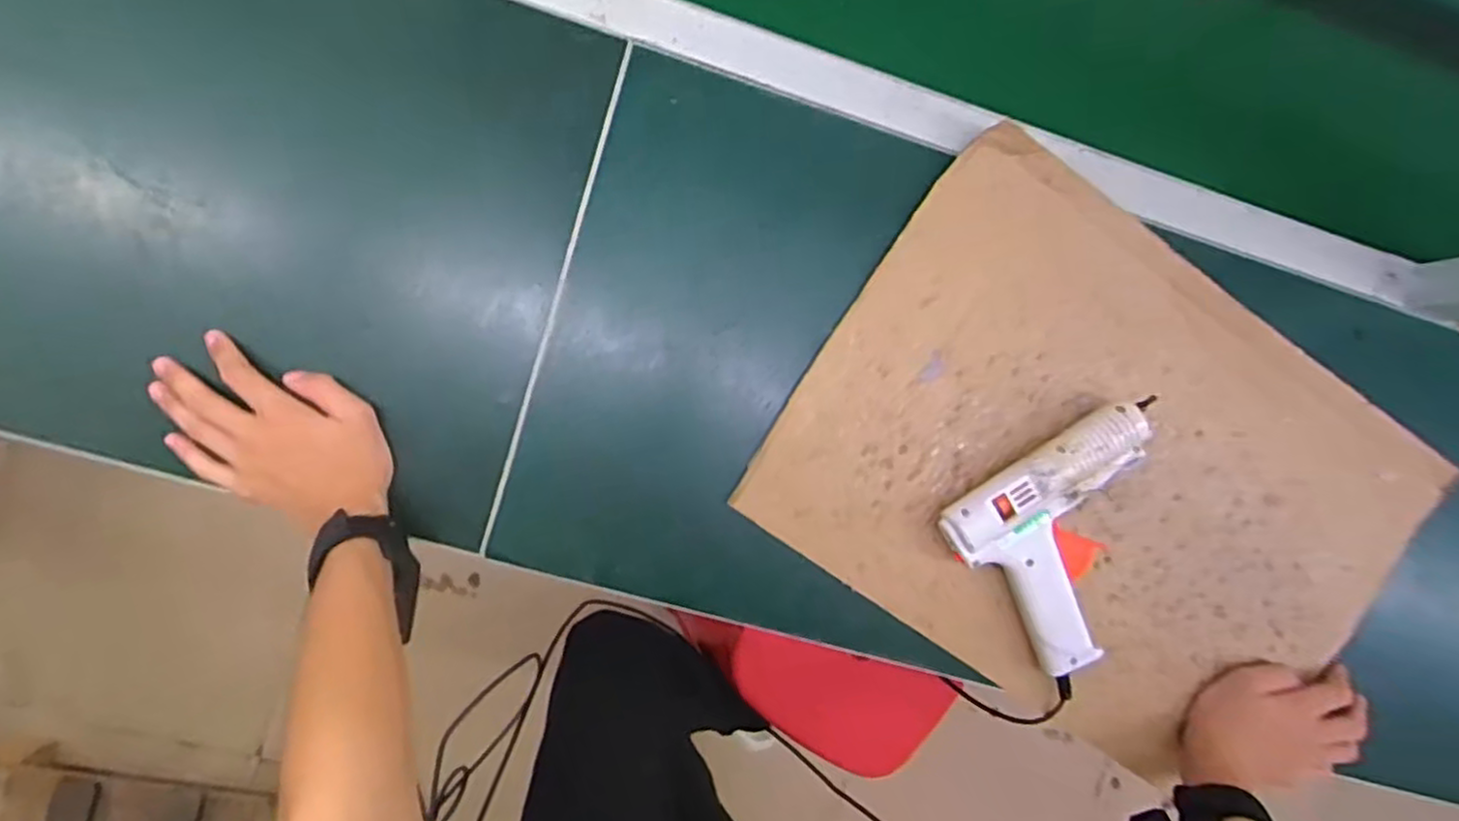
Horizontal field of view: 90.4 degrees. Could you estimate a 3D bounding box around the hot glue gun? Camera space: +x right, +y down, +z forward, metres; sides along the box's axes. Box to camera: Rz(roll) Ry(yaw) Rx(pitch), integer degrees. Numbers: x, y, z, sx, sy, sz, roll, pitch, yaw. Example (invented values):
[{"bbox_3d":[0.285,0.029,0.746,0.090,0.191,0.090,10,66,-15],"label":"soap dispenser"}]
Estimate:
[{"bbox_3d":[0.271,0.105,0.560,0.165,0.050,0.166,-34,95,-6],"label":"hot glue gun"}]

